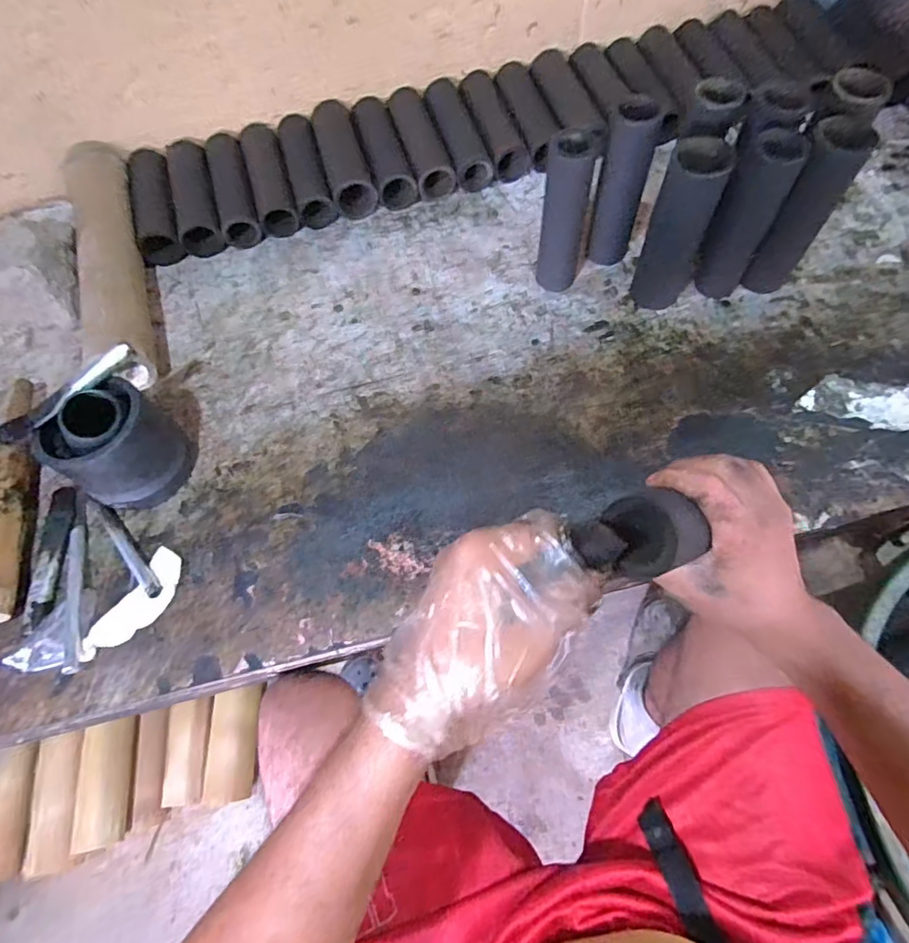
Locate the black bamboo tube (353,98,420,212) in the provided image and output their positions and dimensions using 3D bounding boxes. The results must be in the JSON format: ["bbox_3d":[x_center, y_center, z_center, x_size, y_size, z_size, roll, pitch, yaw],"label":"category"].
[{"bbox_3d":[-0.101,-0.450,0.745,0.051,0.060,0.186,-17,64,-6],"label":"black bamboo tube"}]

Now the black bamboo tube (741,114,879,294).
[{"bbox_3d":[0.363,-0.267,0.549,0.053,0.175,0.054,32,70,17],"label":"black bamboo tube"}]

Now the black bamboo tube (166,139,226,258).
[{"bbox_3d":[-0.361,-0.384,0.732,0.056,0.048,0.179,-16,64,-5],"label":"black bamboo tube"}]

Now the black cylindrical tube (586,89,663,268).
[{"bbox_3d":[0.190,-0.323,0.587,0.051,0.188,0.044,18,66,11],"label":"black cylindrical tube"}]

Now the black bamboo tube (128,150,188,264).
[{"bbox_3d":[-0.416,-0.368,0.736,0.057,0.059,0.190,-17,64,-6],"label":"black bamboo tube"}]

